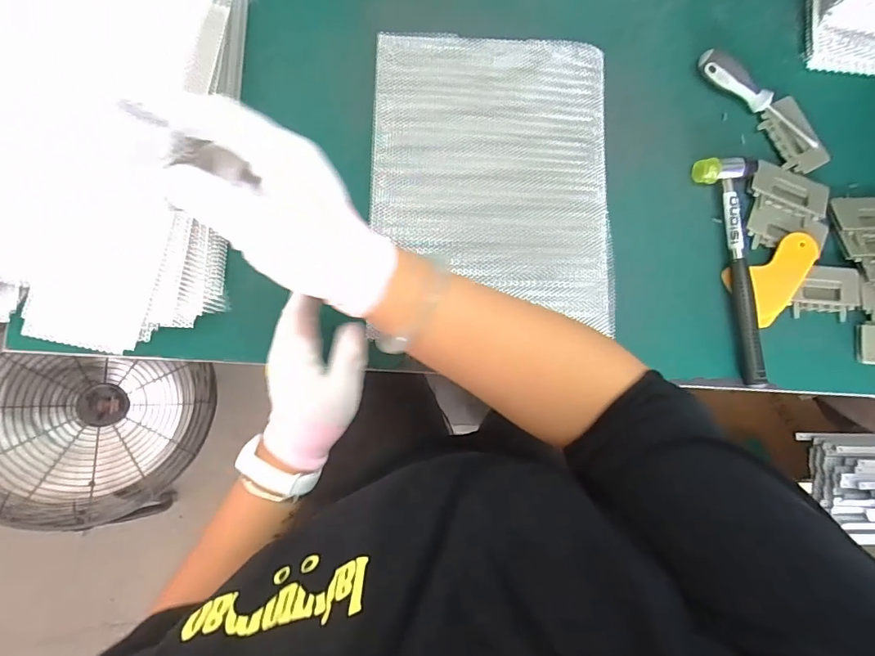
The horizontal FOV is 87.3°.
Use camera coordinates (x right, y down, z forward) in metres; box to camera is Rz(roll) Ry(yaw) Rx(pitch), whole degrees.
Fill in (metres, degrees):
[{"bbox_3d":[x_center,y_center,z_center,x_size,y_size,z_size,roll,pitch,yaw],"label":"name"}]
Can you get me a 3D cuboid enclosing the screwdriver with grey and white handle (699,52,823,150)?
[{"bbox_3d":[0.359,-0.255,0.509,0.160,0.026,0.030,34,82,0],"label":"screwdriver with grey and white handle"}]

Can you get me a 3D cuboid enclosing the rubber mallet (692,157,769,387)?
[{"bbox_3d":[0.318,-0.063,0.486,0.058,0.028,0.245,-3,84,-5],"label":"rubber mallet"}]

